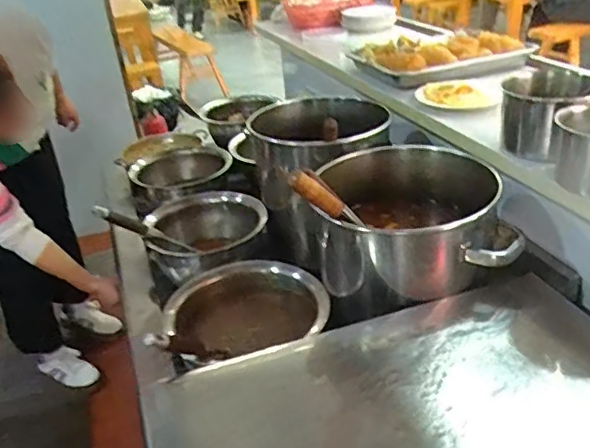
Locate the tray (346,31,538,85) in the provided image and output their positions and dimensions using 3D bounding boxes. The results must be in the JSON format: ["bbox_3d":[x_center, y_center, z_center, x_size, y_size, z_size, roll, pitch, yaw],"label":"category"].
[{"bbox_3d":[0.325,-0.394,1.341,0.362,0.062,0.272,-16,31,-17],"label":"tray"}]

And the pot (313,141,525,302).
[{"bbox_3d":[0.190,0.002,0.957,0.293,0.165,0.265,-3,30,5],"label":"pot"}]

